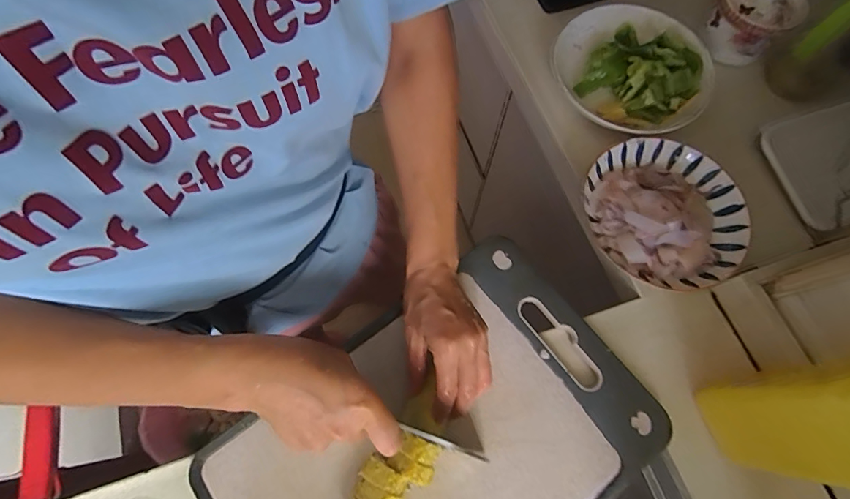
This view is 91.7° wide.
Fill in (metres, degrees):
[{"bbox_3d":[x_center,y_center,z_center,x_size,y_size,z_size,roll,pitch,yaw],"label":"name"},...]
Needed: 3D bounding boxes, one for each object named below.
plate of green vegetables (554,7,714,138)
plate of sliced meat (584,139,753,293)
[{"bbox_3d":[0.260,-0.230,0.532,0.175,0.048,0.189,0,70,-1],"label":"plate of green vegetables"},{"bbox_3d":[0.268,-0.043,0.462,0.163,0.044,0.172,0,70,-1],"label":"plate of sliced meat"}]

